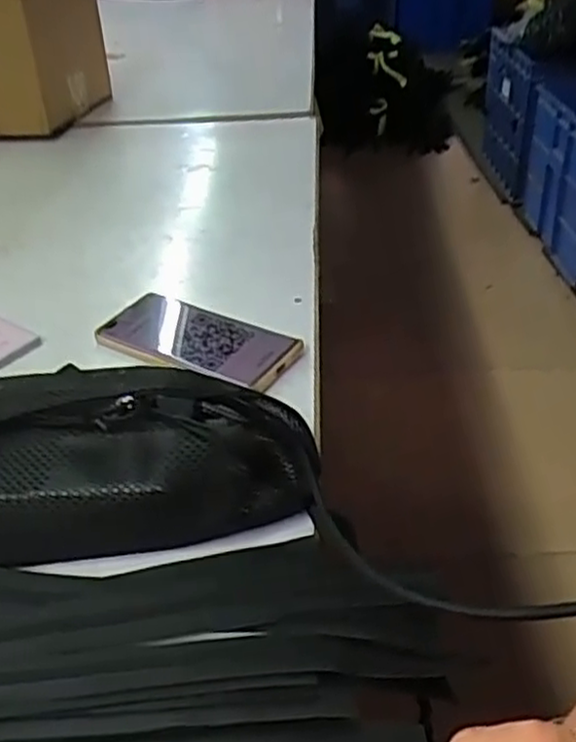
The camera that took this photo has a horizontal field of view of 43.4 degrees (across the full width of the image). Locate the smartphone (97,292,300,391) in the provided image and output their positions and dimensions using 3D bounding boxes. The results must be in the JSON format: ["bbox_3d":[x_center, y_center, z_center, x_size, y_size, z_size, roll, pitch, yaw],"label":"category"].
[{"bbox_3d":[-0.078,-0.026,0.603,0.169,0.014,0.077,19,40,25],"label":"smartphone"}]

